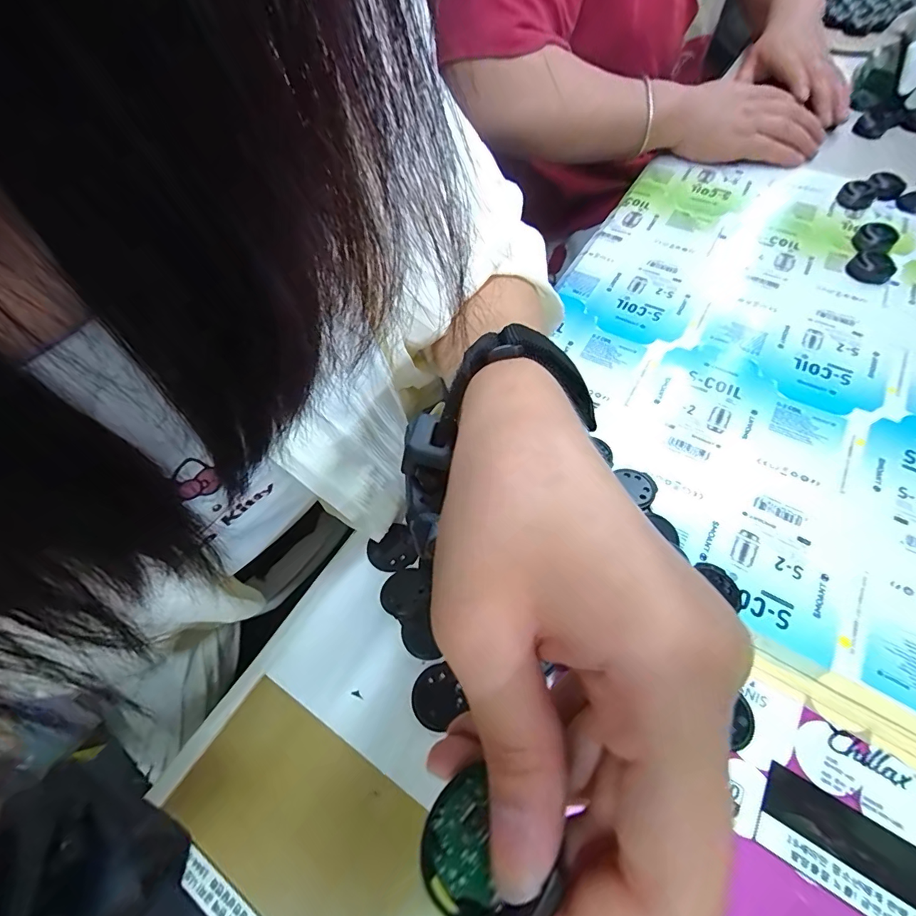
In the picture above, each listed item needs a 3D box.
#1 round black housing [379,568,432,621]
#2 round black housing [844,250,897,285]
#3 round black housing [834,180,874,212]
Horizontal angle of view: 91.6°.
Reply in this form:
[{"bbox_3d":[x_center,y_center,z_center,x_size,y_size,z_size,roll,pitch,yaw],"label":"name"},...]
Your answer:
[{"bbox_3d":[-0.030,0.076,0.249,0.026,0.007,0.028,-2,58,3],"label":"round black housing"},{"bbox_3d":[0.340,-0.156,0.366,0.031,0.015,0.031,-2,58,3],"label":"round black housing"},{"bbox_3d":[0.373,-0.247,0.419,0.027,0.014,0.026,-2,58,3],"label":"round black housing"}]

